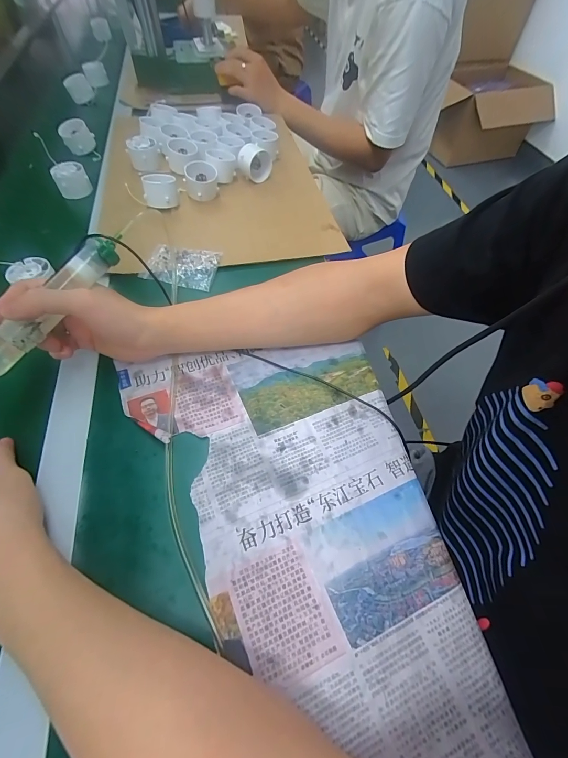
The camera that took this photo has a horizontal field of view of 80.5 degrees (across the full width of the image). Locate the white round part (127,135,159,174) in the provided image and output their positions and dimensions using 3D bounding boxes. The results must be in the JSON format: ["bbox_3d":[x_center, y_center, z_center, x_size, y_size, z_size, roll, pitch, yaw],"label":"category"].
[{"bbox_3d":[-0.251,-0.403,0.601,0.052,0.039,0.060,-14,57,-11],"label":"white round part"}]

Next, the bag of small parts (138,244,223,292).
[{"bbox_3d":[-0.141,-0.155,0.462,0.096,0.011,0.067,9,57,2],"label":"bag of small parts"}]

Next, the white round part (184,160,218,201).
[{"bbox_3d":[-0.135,-0.322,0.548,0.050,0.046,0.049,1,56,-1],"label":"white round part"}]

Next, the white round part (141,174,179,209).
[{"bbox_3d":[-0.193,-0.293,0.527,0.052,0.042,0.045,-13,59,-12],"label":"white round part"}]

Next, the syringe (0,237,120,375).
[{"bbox_3d":[-0.215,-0.052,0.294,0.032,0.024,0.184,31,77,16],"label":"syringe"}]

